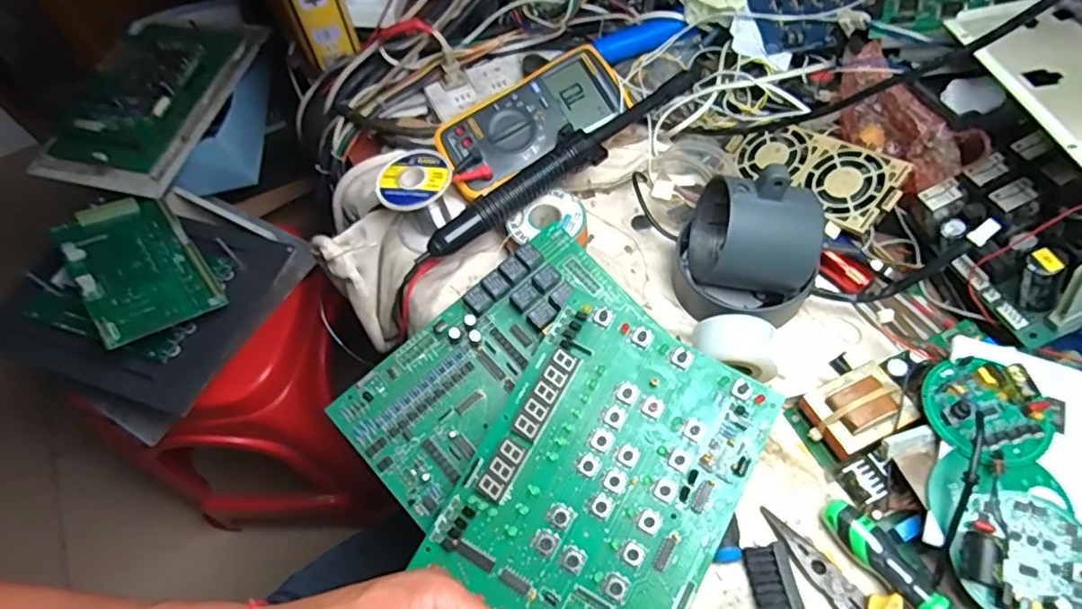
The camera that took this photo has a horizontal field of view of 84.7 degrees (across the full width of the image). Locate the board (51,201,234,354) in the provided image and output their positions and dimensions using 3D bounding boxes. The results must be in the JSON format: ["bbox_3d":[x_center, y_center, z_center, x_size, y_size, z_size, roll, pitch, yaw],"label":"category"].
[{"bbox_3d":[-0.458,-0.046,0.671,0.119,0.014,0.204,-30,68,-31],"label":"board"}]

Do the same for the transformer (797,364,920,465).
[{"bbox_3d":[0.218,0.074,0.413,0.059,0.035,0.053,-29,62,-12],"label":"transformer"}]

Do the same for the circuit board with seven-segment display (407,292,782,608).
[{"bbox_3d":[0.039,0.115,0.377,0.157,0.009,0.211,29,75,12],"label":"circuit board with seven-segment display"}]

